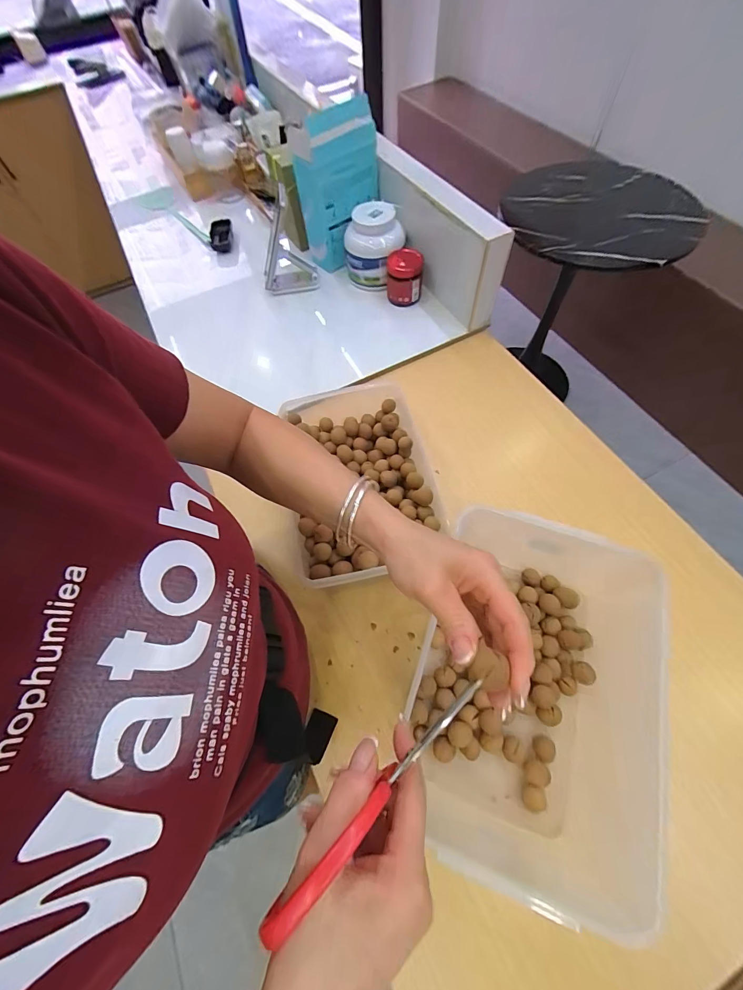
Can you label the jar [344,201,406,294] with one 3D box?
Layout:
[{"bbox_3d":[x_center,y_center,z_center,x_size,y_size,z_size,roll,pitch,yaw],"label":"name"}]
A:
[{"bbox_3d":[0.005,-0.491,0.709,0.114,0.119,0.092,2,65,4],"label":"jar"}]

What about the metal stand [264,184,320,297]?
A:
[{"bbox_3d":[-0.172,-0.487,0.699,0.112,0.191,0.062,-10,65,-2],"label":"metal stand"}]

